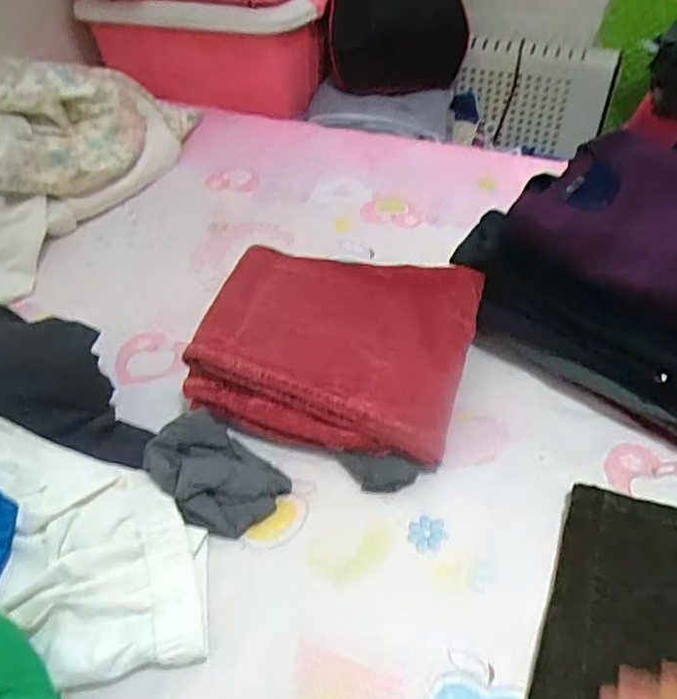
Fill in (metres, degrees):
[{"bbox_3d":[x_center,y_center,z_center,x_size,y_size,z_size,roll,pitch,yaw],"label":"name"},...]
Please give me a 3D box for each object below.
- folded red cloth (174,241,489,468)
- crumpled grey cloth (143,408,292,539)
[{"bbox_3d":[-0.004,-0.011,0.691,0.293,0.080,0.229,11,46,14],"label":"folded red cloth"},{"bbox_3d":[-0.138,0.129,0.626,0.150,0.031,0.097,27,50,28],"label":"crumpled grey cloth"}]

